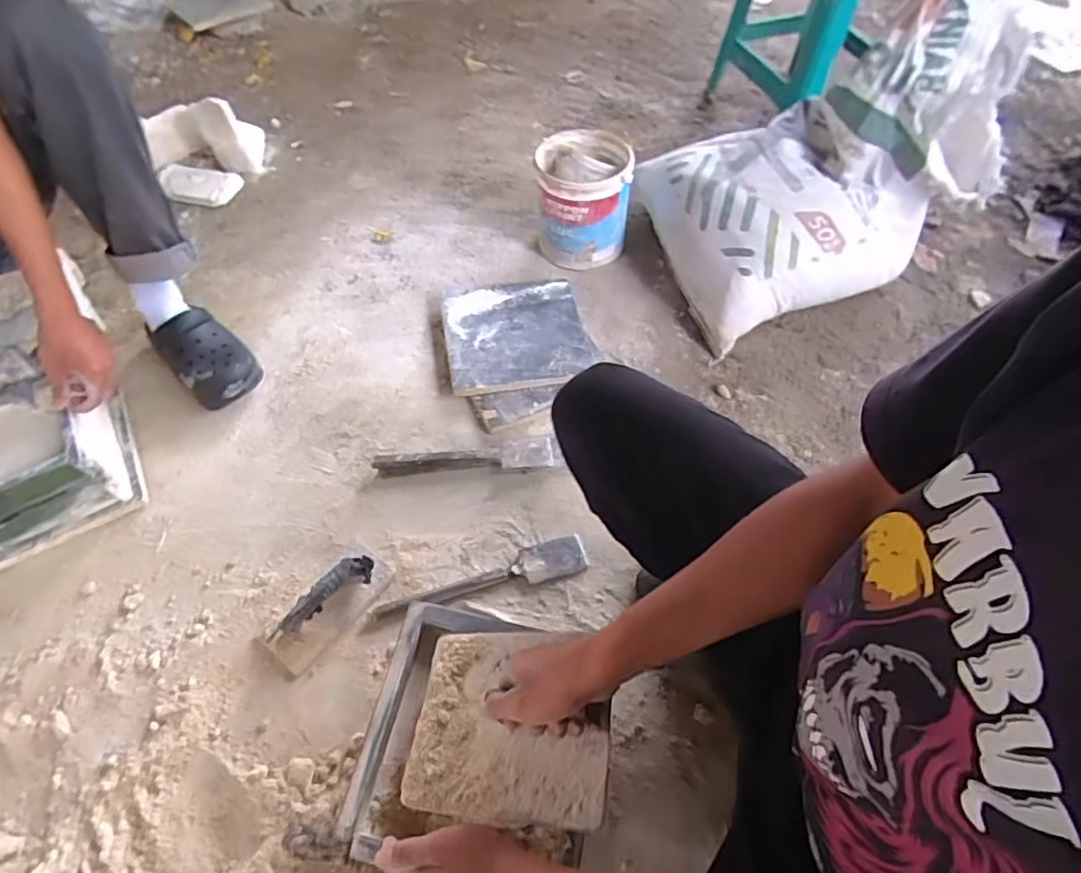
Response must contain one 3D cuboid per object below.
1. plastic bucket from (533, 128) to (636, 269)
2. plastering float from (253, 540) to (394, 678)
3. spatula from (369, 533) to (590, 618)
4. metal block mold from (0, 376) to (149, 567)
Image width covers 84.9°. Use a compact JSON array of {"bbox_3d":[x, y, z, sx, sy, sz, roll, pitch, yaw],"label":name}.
[{"bbox_3d":[0.082,-0.460,1.162,0.176,0.190,0.187,1,58,0],"label":"plastic bucket"},{"bbox_3d":[-0.295,0.225,0.800,0.085,0.061,0.188,31,62,19],"label":"plastering float"},{"bbox_3d":[-0.083,0.205,0.846,0.309,0.013,0.058,-15,60,-10],"label":"spatula"},{"bbox_3d":[-0.746,0.040,0.856,0.245,0.147,0.221,-26,62,-16],"label":"metal block mold"}]

